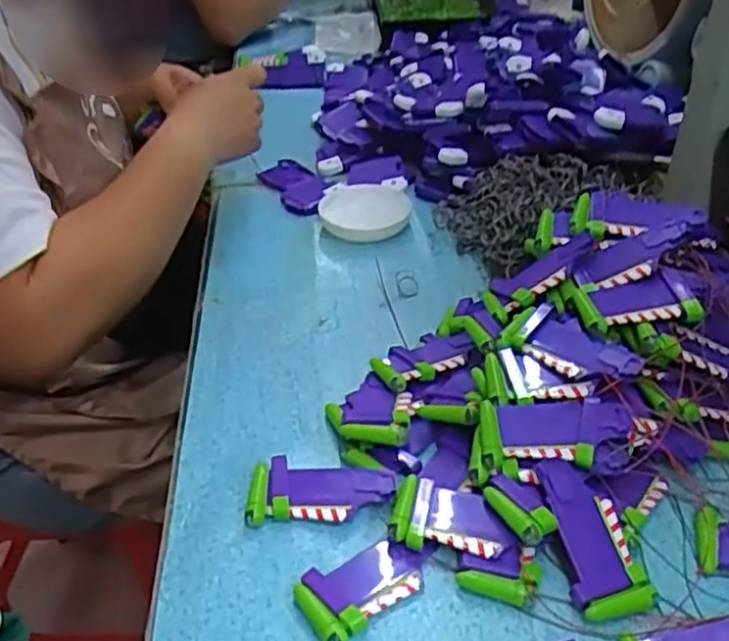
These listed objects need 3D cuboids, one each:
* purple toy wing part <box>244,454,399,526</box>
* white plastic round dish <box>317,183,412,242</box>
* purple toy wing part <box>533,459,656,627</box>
[{"bbox_3d":[-0.027,0.106,0.455,0.089,0.013,0.045,-3,37,-1],"label":"purple toy wing part"},{"bbox_3d":[0.001,-0.110,0.720,0.087,0.015,0.084,1,38,4],"label":"white plastic round dish"},{"bbox_3d":[0.126,0.120,0.409,0.044,0.008,0.089,-12,60,-13],"label":"purple toy wing part"}]

